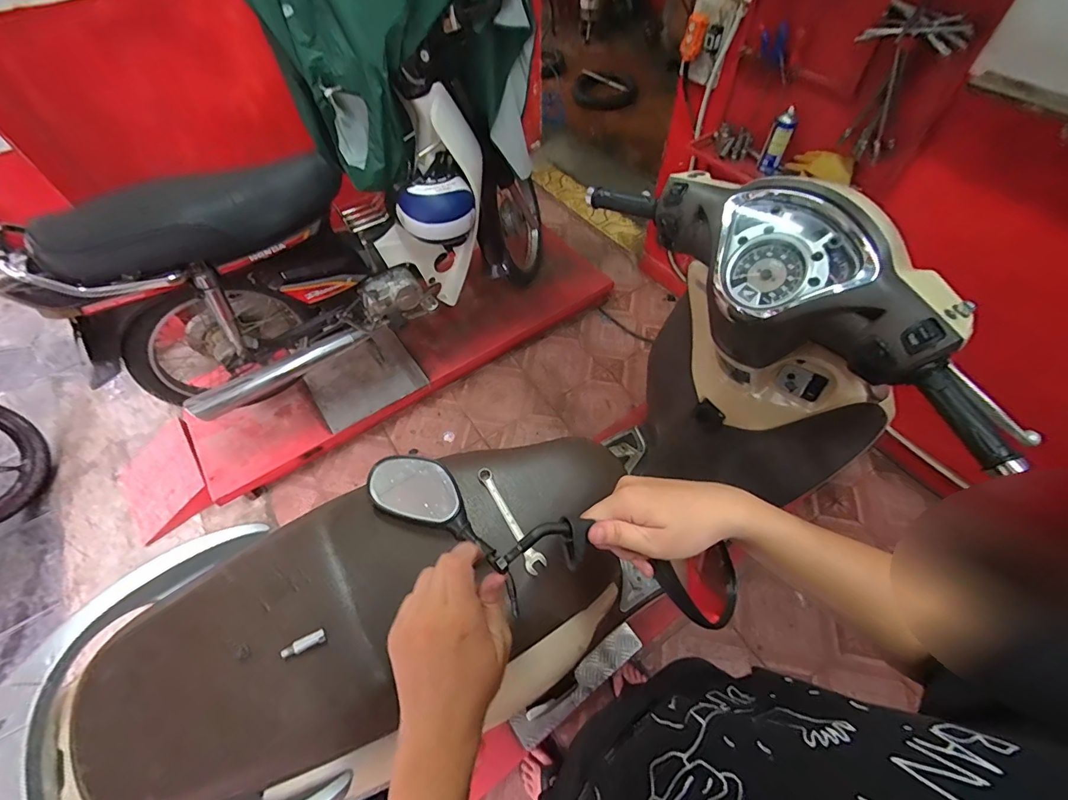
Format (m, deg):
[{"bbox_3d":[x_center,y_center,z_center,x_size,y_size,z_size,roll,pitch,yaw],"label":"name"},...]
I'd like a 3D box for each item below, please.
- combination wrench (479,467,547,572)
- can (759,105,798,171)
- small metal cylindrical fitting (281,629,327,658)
[{"bbox_3d":[-0.036,0.171,0.665,0.027,0.016,0.174,-27,59,-15],"label":"combination wrench"},{"bbox_3d":[0.756,-0.795,1.415,0.064,0.166,0.069,18,59,14],"label":"can"},{"bbox_3d":[-0.265,0.281,0.526,0.045,0.015,0.014,-22,58,-12],"label":"small metal cylindrical fitting"}]

